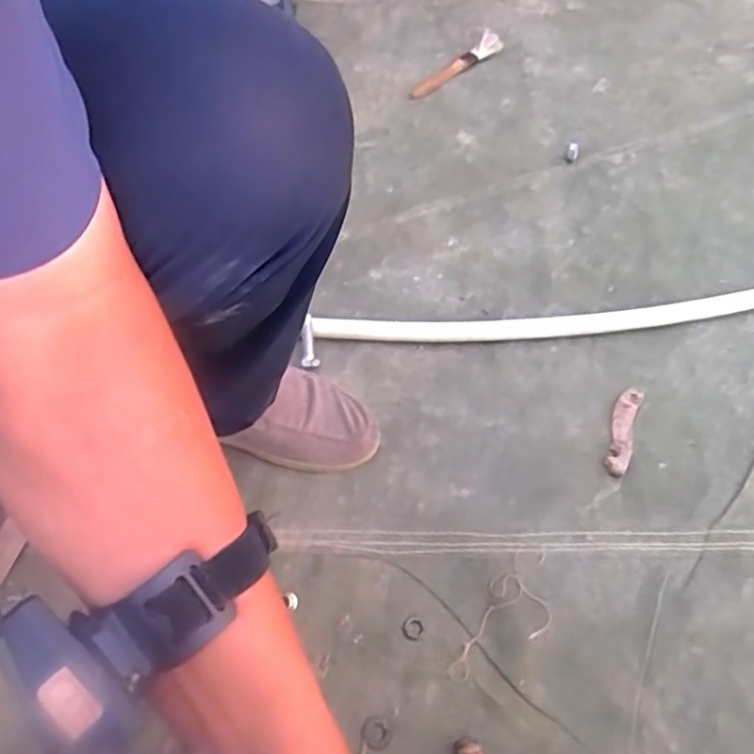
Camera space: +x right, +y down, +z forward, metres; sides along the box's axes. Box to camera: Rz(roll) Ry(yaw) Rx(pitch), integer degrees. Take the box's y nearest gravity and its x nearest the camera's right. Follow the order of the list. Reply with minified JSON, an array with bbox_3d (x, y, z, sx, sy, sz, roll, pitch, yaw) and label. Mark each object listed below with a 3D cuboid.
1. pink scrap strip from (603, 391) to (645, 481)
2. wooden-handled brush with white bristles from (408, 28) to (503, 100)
[{"bbox_3d":[0.247,0.053,0.676,0.024,0.013,0.099,16,63,14],"label":"pink scrap strip"},{"bbox_3d":[0.108,-0.438,0.957,0.152,0.024,0.024,-35,63,0],"label":"wooden-handled brush with white bristles"}]

